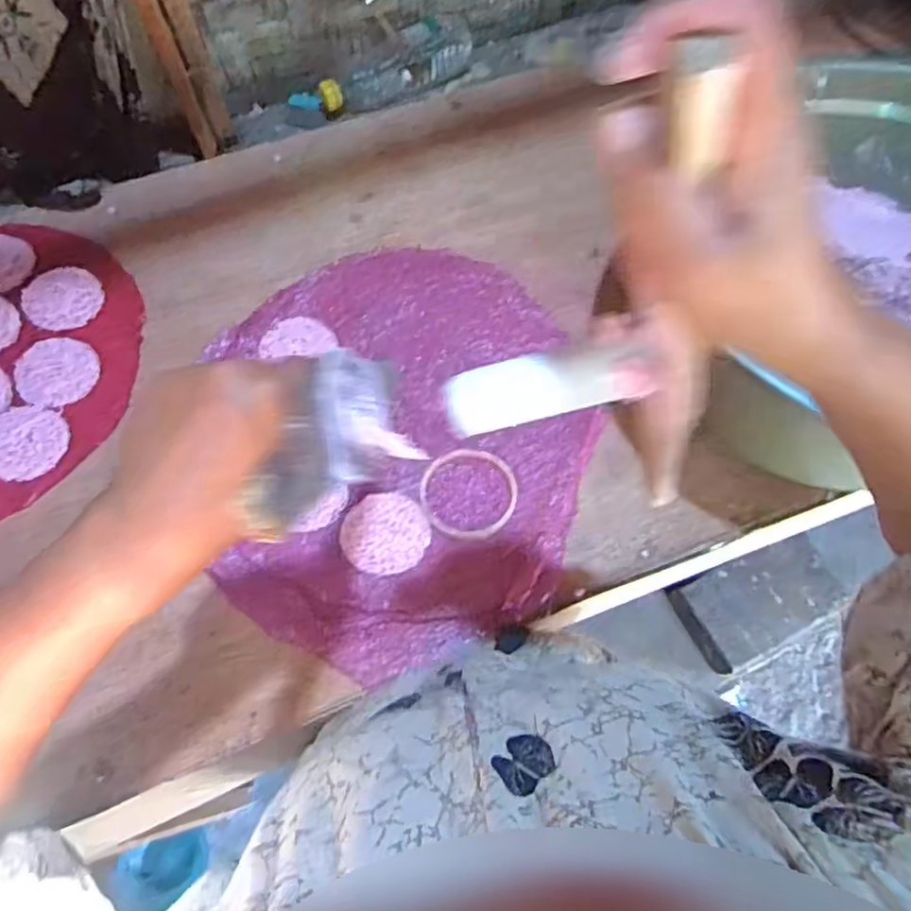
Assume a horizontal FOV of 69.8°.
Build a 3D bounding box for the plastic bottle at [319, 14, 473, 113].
[{"bbox_3d":[-0.082,-0.551,0.924,0.225,0.062,0.067,-25,69,-9],"label":"plastic bottle"}]

